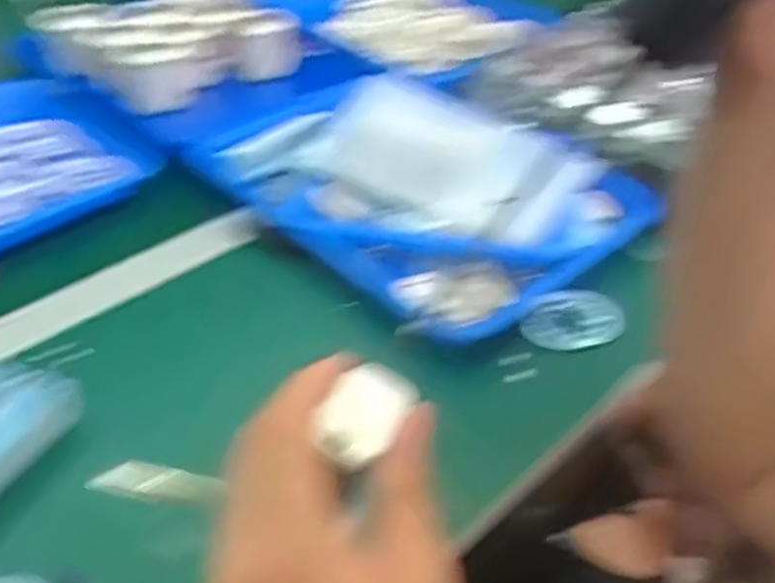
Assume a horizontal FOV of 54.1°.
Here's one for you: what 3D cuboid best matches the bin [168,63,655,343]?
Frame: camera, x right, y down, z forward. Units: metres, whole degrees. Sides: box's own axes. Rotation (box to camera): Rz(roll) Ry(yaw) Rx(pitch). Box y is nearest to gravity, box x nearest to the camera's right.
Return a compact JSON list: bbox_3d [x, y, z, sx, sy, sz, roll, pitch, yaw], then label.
[{"bbox_3d":[0.023,-0.108,0.660,0.351,0.067,0.258,33,49,31],"label":"bin"}]

